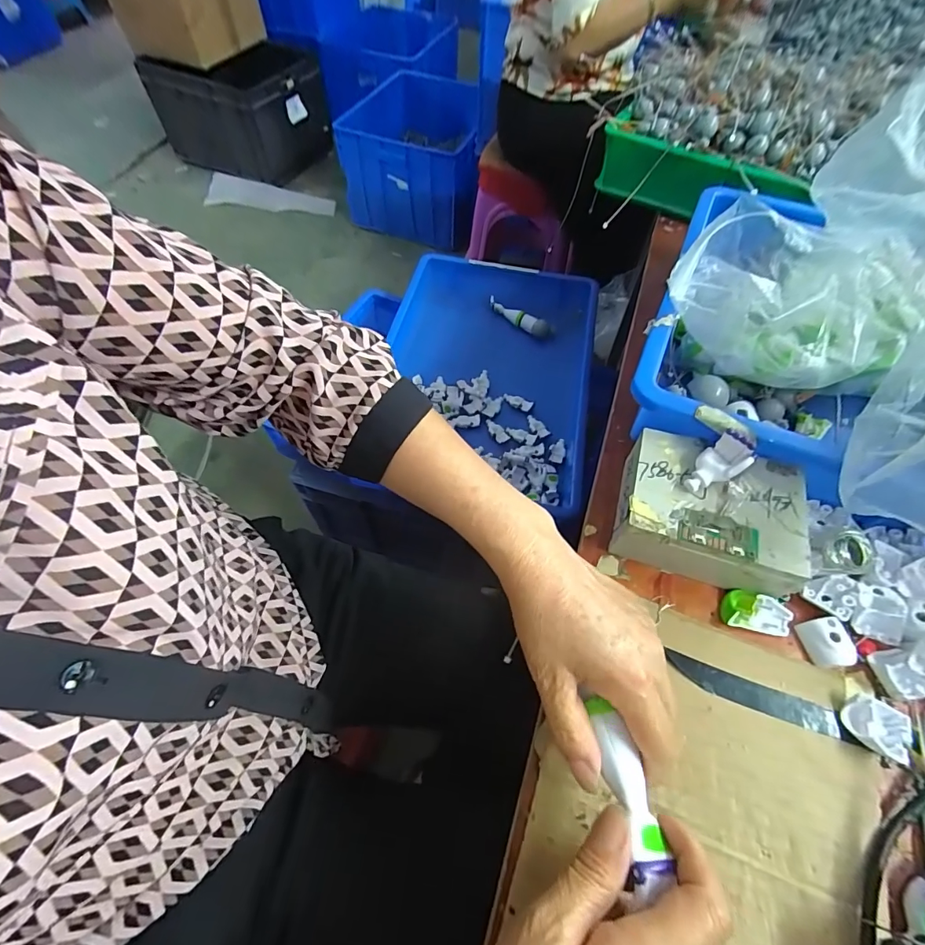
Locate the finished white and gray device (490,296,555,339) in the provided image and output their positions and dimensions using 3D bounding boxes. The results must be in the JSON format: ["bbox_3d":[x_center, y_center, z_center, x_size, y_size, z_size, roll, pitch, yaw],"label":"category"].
[{"bbox_3d":[0.120,-0.319,0.922,0.157,0.034,0.027,35,63,19],"label":"finished white and gray device"}]

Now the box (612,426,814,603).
[{"bbox_3d":[0.186,0.028,0.342,0.122,0.048,0.097,17,59,10],"label":"box"}]

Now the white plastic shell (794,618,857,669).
[{"bbox_3d":[0.254,0.118,0.307,0.026,0.011,0.030,-8,57,-3],"label":"white plastic shell"}]

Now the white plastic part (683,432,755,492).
[{"bbox_3d":[0.184,-0.005,0.321,0.041,0.024,0.028,-36,66,-21],"label":"white plastic part"}]

